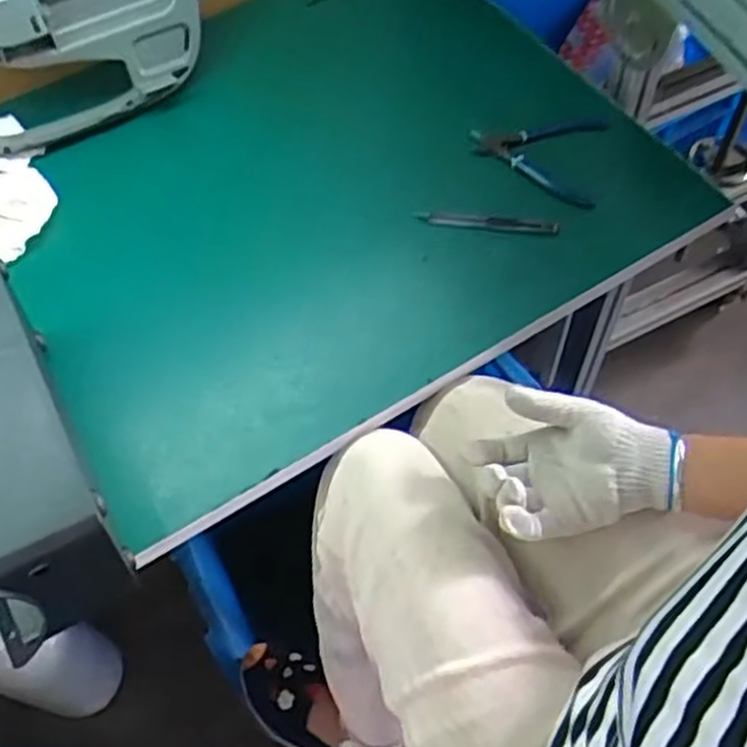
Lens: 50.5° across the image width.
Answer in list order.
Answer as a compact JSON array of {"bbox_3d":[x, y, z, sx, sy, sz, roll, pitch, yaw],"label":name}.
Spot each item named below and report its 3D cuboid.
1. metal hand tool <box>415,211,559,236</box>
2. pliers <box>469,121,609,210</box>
[{"bbox_3d":[0.111,-0.149,0.782,0.139,0.008,0.016,7,60,7],"label":"metal hand tool"},{"bbox_3d":[0.171,-0.232,0.835,0.136,0.017,0.132,9,60,8],"label":"pliers"}]

